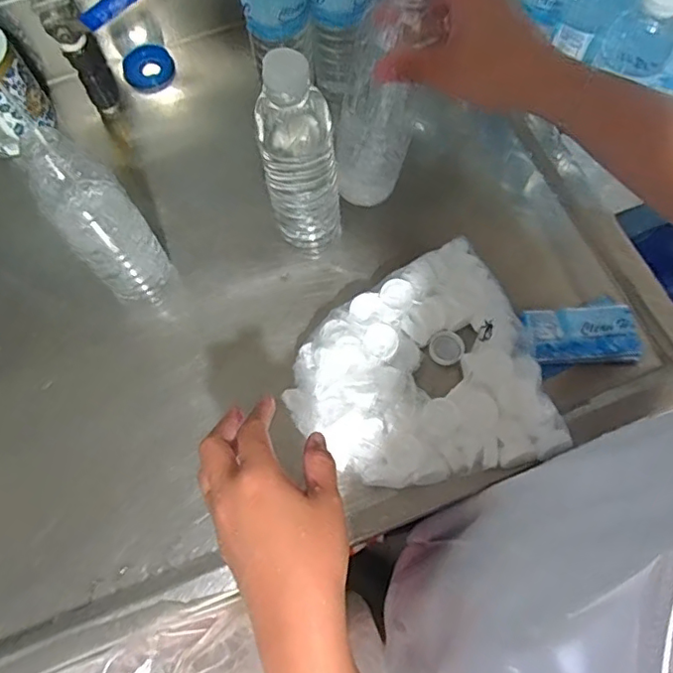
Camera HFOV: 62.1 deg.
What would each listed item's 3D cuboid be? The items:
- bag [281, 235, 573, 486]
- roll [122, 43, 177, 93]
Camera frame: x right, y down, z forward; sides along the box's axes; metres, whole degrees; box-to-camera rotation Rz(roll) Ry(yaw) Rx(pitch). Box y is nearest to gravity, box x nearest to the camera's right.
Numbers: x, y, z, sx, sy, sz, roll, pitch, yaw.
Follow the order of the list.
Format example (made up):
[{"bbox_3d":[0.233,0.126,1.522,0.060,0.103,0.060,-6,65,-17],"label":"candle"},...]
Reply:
[{"bbox_3d":[0.066,0.025,0.500,0.216,0.046,0.206,-12,69,-3],"label":"bag"},{"bbox_3d":[-0.223,-0.317,0.665,0.057,0.016,0.056,0,89,-11],"label":"roll"}]

